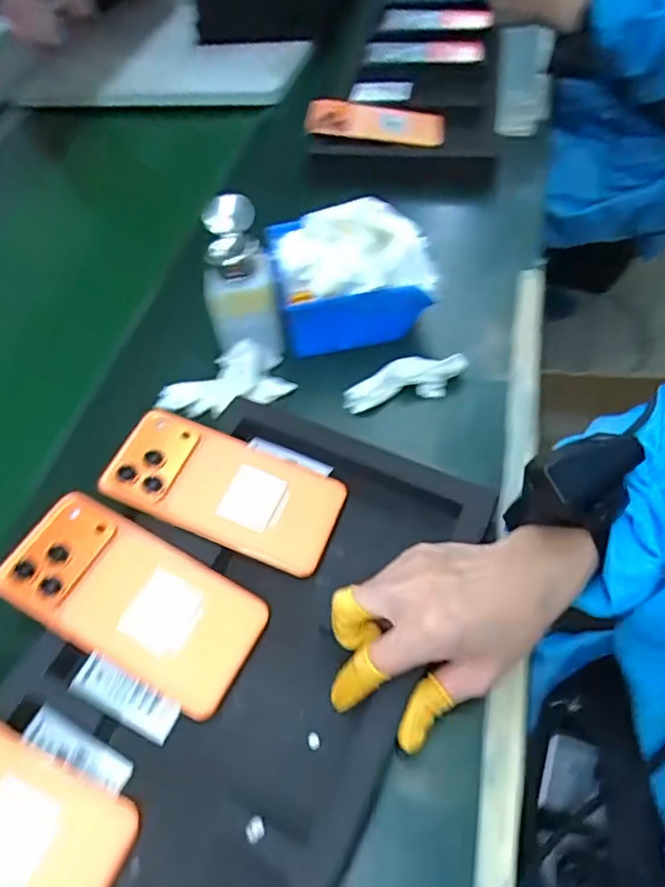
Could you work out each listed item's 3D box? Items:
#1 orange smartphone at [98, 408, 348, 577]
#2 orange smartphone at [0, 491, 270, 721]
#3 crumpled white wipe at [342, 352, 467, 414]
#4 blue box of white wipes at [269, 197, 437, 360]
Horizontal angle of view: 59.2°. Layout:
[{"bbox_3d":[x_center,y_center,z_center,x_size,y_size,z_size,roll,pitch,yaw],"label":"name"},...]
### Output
[{"bbox_3d":[-0.076,0.031,0.420,0.161,0.009,0.081,21,59,5],"label":"orange smartphone"},{"bbox_3d":[-0.126,0.097,0.373,0.161,0.007,0.080,28,59,7],"label":"orange smartphone"},{"bbox_3d":[0.061,-0.056,0.498,0.104,0.021,0.033,-15,53,-1],"label":"crumpled white wipe"},{"bbox_3d":[0.019,-0.158,0.532,0.141,0.095,0.117,-7,53,5],"label":"blue box of white wipes"}]

